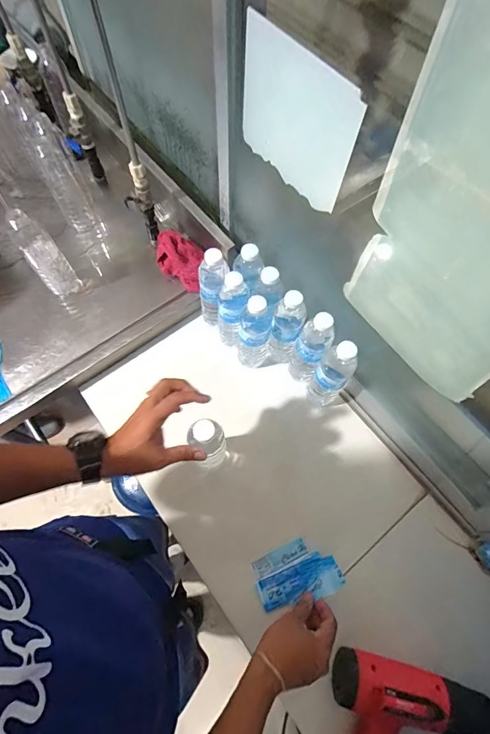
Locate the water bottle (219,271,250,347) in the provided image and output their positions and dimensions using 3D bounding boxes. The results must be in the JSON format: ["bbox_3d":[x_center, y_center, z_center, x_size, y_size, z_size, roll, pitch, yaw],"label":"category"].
[{"bbox_3d":[-0.024,-0.103,0.730,0.053,0.198,0.056,-2,67,-3],"label":"water bottle"}]

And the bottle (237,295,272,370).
[{"bbox_3d":[0.018,-0.059,0.716,0.063,0.212,0.053,7,67,1],"label":"bottle"}]

